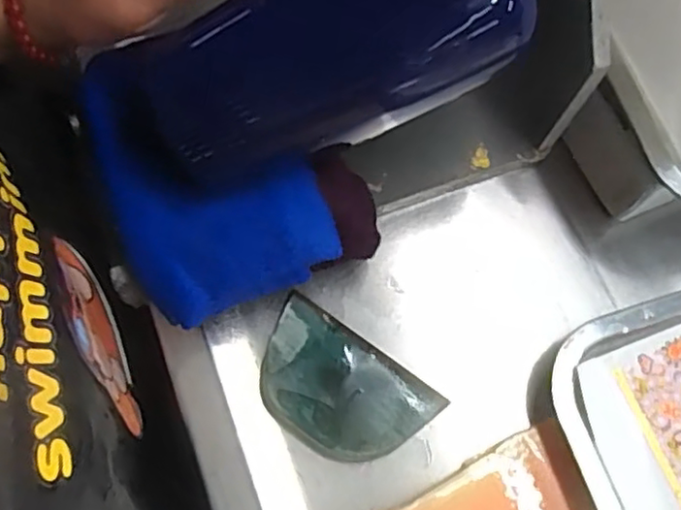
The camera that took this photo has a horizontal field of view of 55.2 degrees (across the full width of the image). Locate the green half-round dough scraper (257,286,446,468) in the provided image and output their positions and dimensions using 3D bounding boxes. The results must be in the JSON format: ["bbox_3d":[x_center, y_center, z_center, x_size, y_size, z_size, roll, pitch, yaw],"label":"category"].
[{"bbox_3d":[-0.002,0.070,0.333,0.092,0.004,0.060,34,77,11],"label":"green half-round dough scraper"}]

